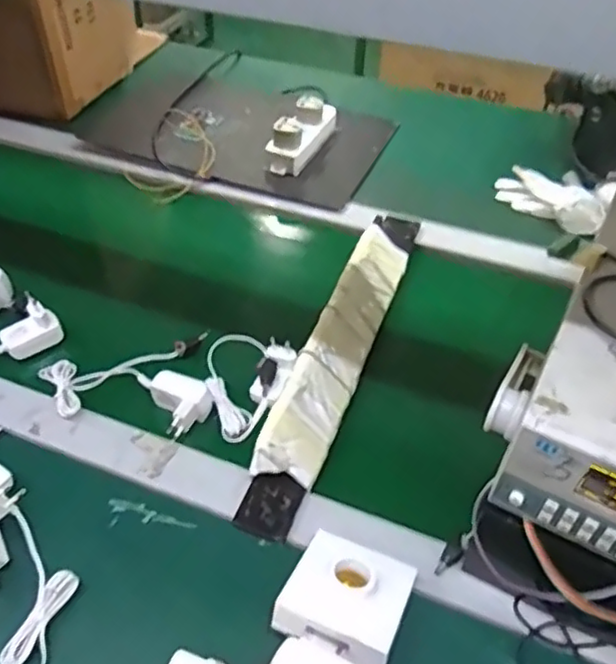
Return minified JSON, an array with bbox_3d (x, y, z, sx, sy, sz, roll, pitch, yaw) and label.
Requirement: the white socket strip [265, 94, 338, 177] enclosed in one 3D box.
[{"bbox_3d":[-0.010,-0.306,1.009,0.054,0.065,0.171,18,48,17],"label":"white socket strip"}]

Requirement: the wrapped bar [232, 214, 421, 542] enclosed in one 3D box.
[{"bbox_3d":[0.042,0.003,0.716,0.056,0.049,0.475,16,48,15],"label":"wrapped bar"}]

